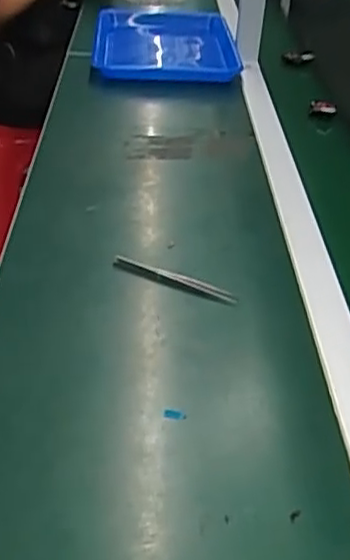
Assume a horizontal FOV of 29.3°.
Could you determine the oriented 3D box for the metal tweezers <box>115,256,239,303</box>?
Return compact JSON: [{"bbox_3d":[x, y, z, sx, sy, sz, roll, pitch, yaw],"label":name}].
[{"bbox_3d":[0.000,-0.001,0.660,0.131,0.005,0.019,17,39,18],"label":"metal tweezers"}]

